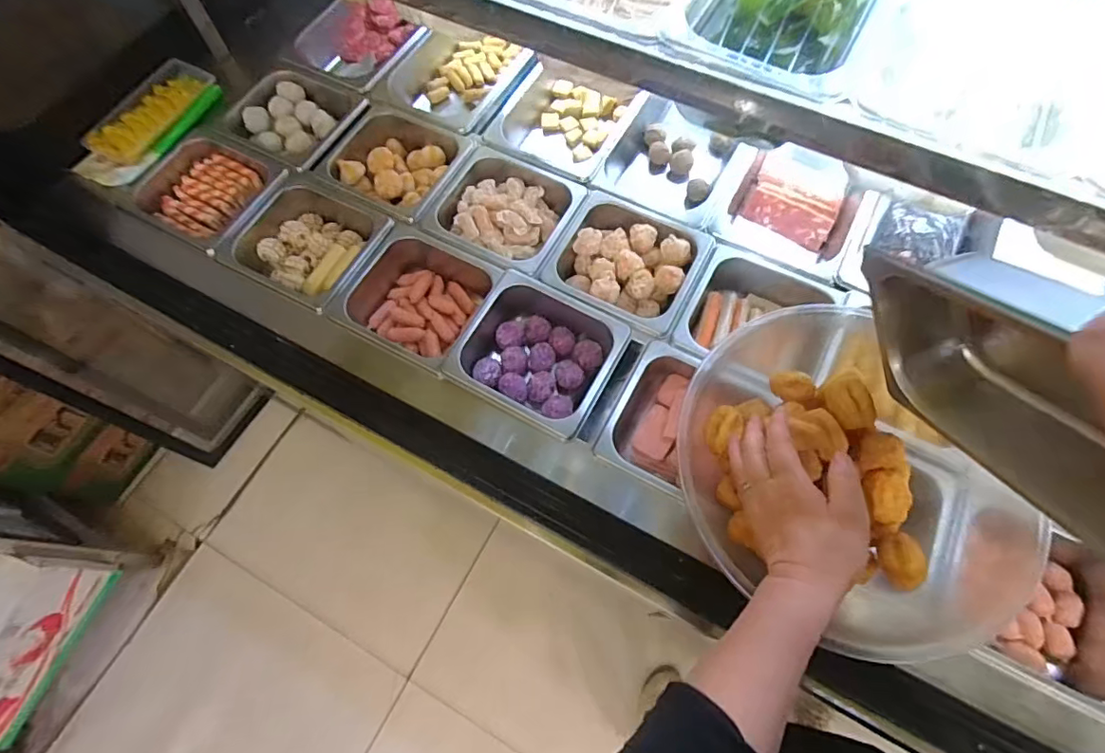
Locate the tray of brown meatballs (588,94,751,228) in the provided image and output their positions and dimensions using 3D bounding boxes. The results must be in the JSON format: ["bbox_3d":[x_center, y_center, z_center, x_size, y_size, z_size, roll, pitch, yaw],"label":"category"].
[{"bbox_3d":[0.174,-0.305,0.788,0.157,0.095,0.241,25,72,11],"label":"tray of brown meatballs"}]

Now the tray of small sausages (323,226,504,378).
[{"bbox_3d":[-0.163,-0.093,0.684,0.165,0.075,0.161,24,71,11],"label":"tray of small sausages"}]

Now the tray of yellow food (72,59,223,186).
[{"bbox_3d":[-0.567,-0.351,0.761,0.096,0.043,0.227,22,71,10],"label":"tray of yellow food"}]

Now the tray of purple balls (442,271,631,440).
[{"bbox_3d":[-0.013,-0.020,0.654,0.177,0.075,0.158,25,72,12],"label":"tray of purple balls"}]

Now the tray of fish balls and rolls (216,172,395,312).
[{"bbox_3d":[-0.314,-0.175,0.707,0.181,0.065,0.165,27,72,12],"label":"tray of fish balls and rolls"}]

